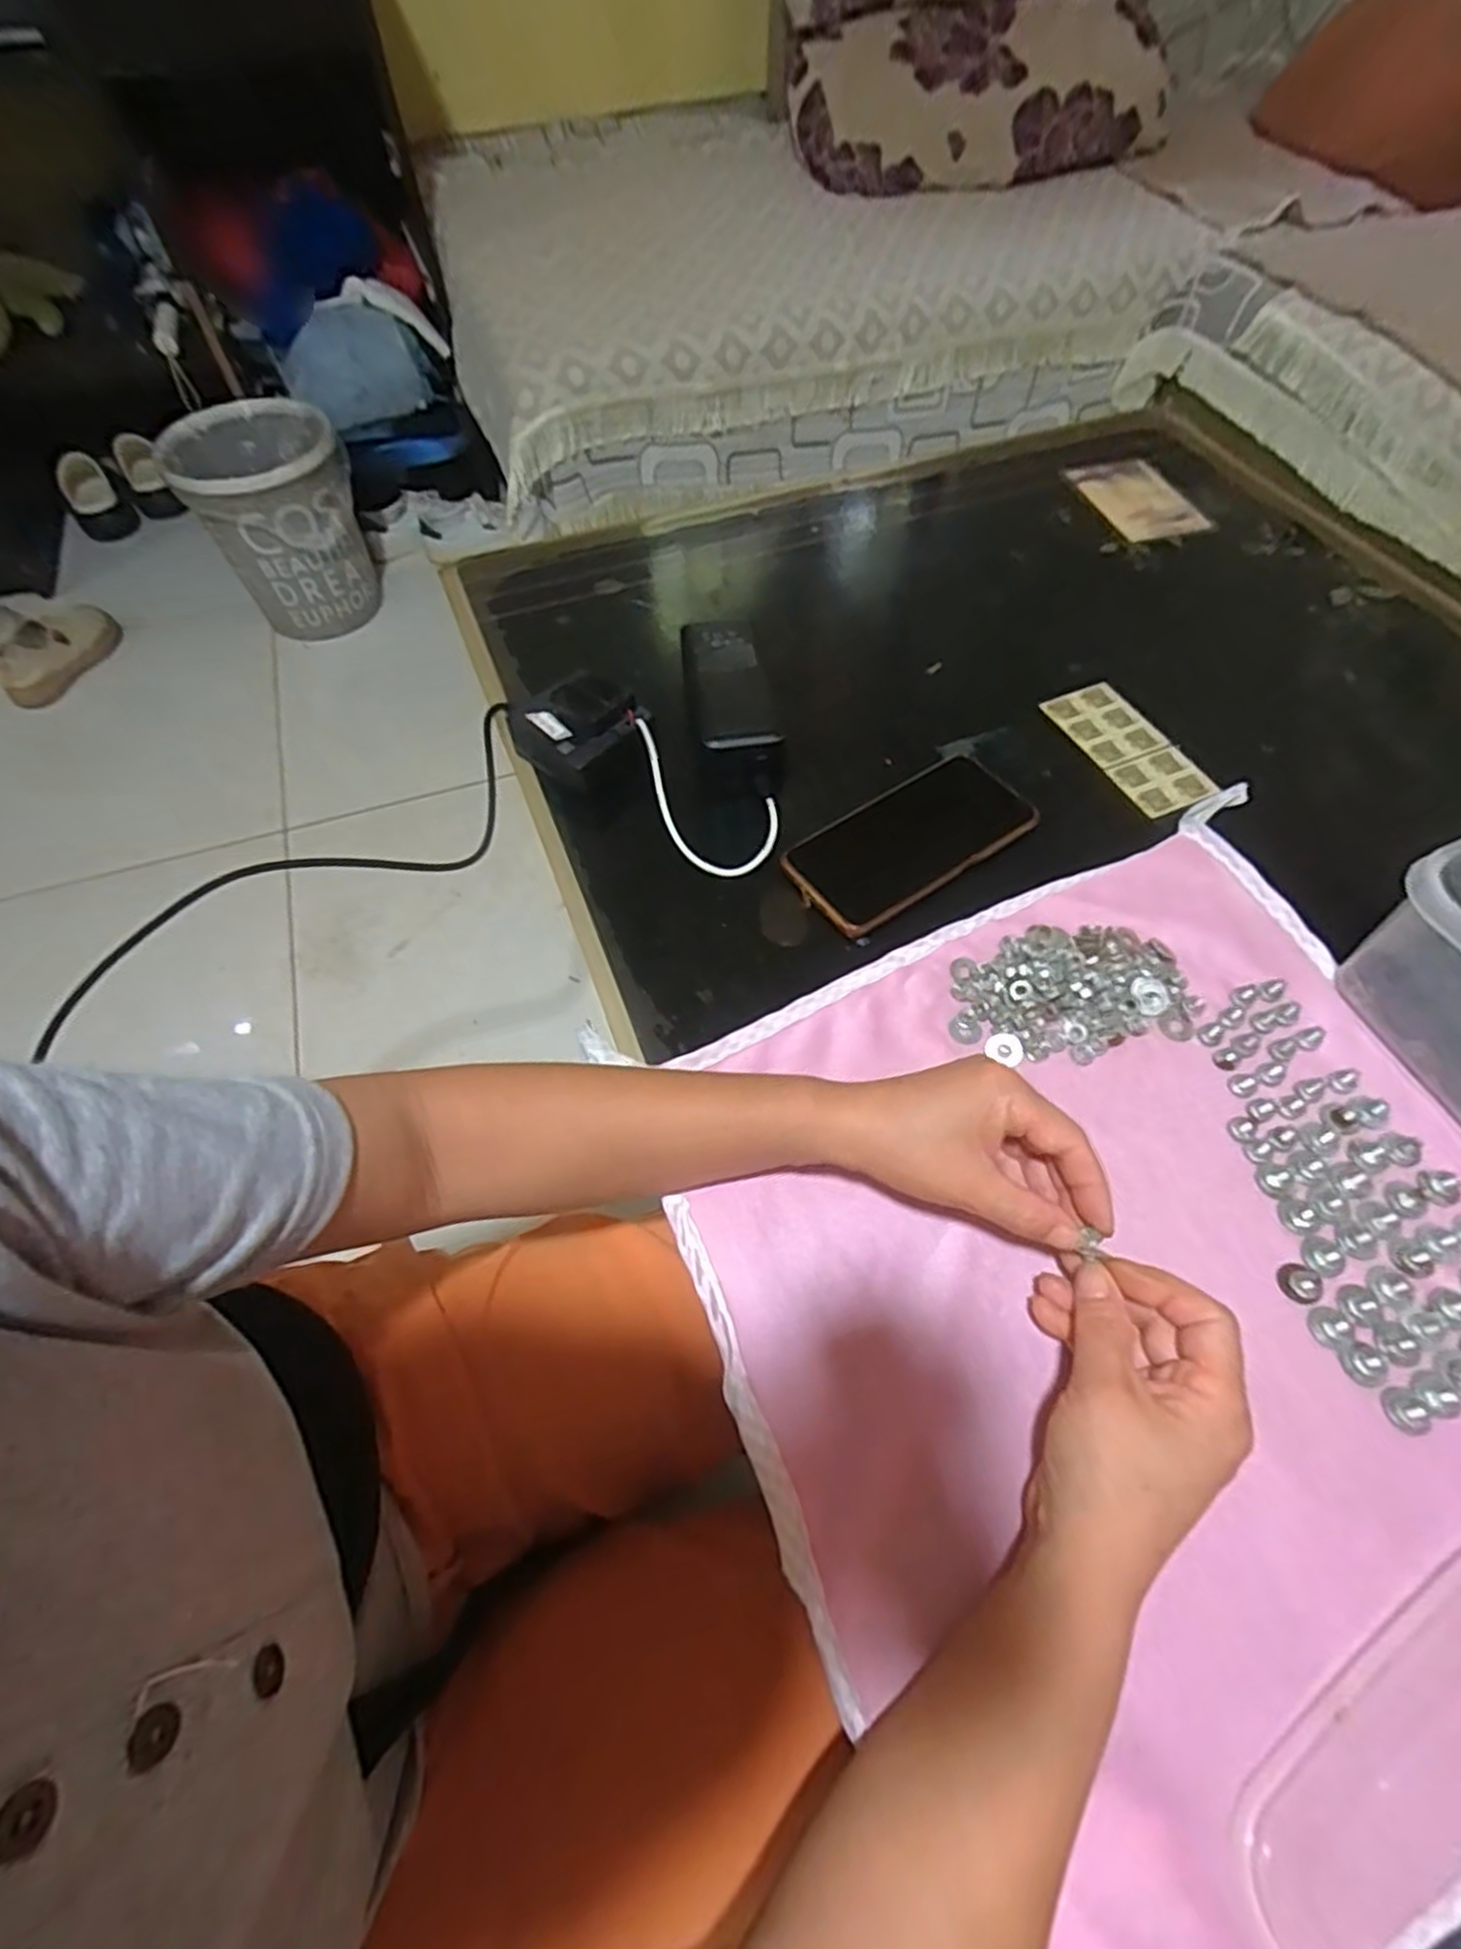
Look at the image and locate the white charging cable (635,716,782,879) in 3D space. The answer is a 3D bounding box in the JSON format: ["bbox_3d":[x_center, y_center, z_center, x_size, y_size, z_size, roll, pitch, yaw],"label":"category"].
[{"bbox_3d":[-0.012,-0.124,0.515,0.071,0.031,0.125,-15,59,-8],"label":"white charging cable"}]

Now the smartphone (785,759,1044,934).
[{"bbox_3d":[0.118,-0.088,0.504,0.163,0.011,0.076,-31,63,-17],"label":"smartphone"}]

